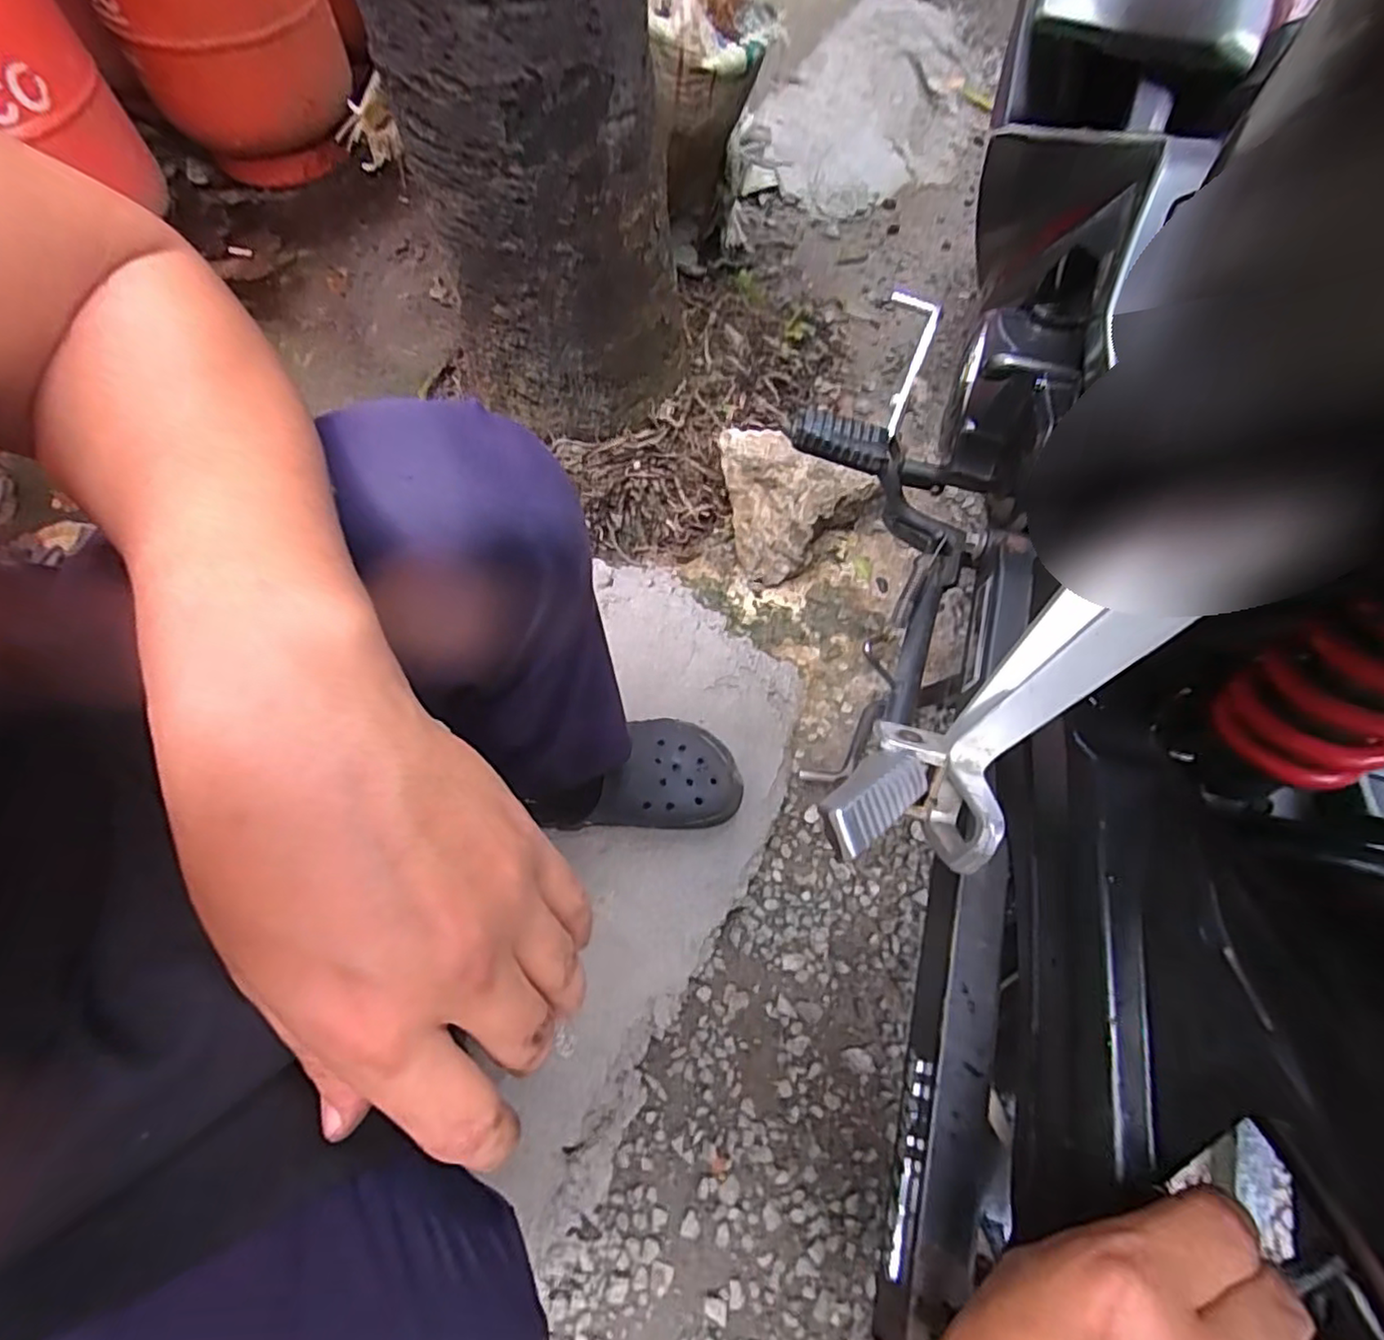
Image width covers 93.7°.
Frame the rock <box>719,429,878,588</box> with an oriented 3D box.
[{"bbox_3d":[0.108,-0.206,0.850,0.186,0.110,0.164,23,68,10],"label":"rock"}]

